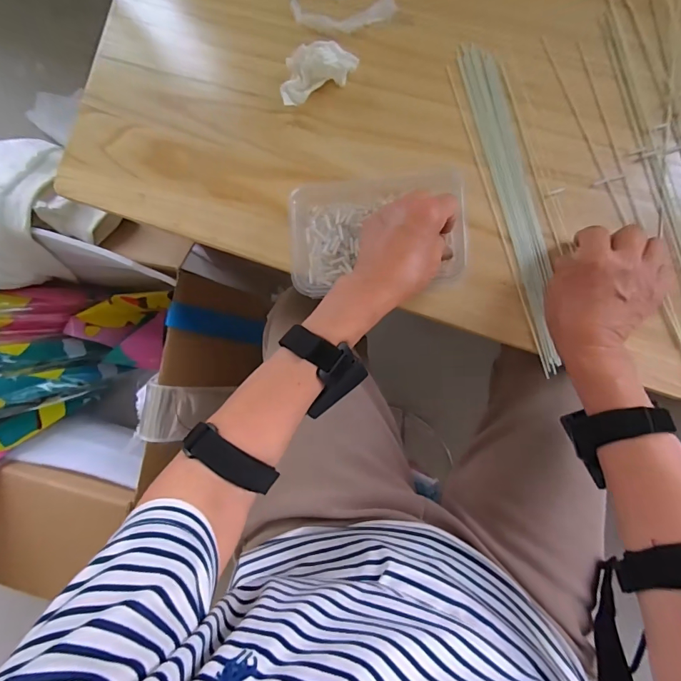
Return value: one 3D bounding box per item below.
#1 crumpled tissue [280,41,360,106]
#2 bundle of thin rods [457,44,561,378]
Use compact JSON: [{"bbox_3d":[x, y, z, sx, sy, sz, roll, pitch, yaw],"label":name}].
[{"bbox_3d":[-0.028,-0.304,0.452,0.092,0.046,0.039,-21,85,7],"label":"crumpled tissue"},{"bbox_3d":[0.189,-0.148,0.440,0.044,0.008,0.355,-13,87,8],"label":"bundle of thin rods"}]

